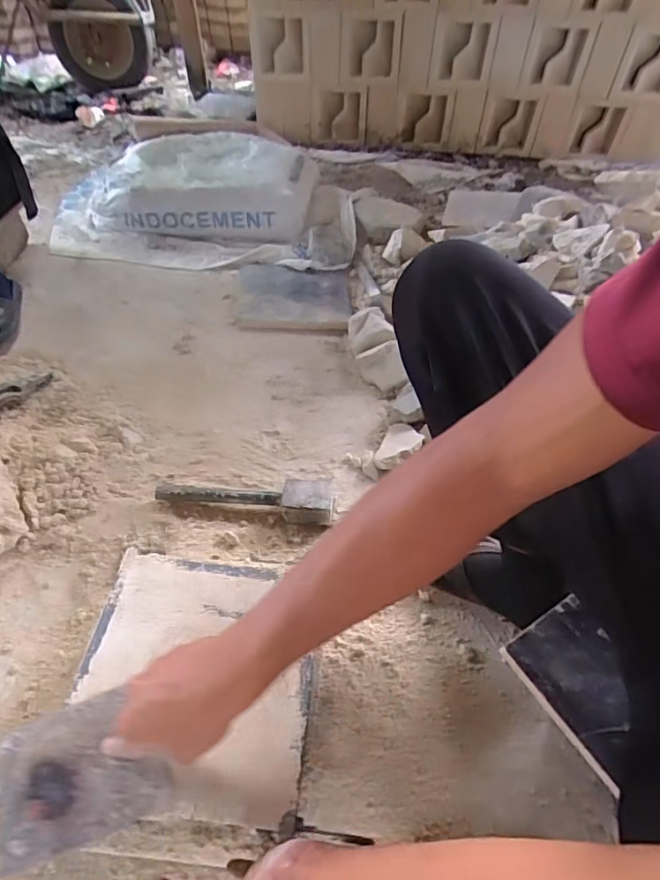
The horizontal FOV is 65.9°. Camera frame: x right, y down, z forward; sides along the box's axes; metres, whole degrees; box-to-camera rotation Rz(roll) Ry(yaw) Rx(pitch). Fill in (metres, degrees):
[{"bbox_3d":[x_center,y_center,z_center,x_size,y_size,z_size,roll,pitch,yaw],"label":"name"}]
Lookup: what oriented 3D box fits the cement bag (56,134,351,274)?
[{"bbox_3d":[-0.329,-0.646,1.324,0.772,0.144,0.503,-5,50,-3],"label":"cement bag"}]

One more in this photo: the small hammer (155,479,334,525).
[{"bbox_3d":[-0.125,0.087,0.760,0.261,0.041,0.057,2,50,3],"label":"small hammer"}]

